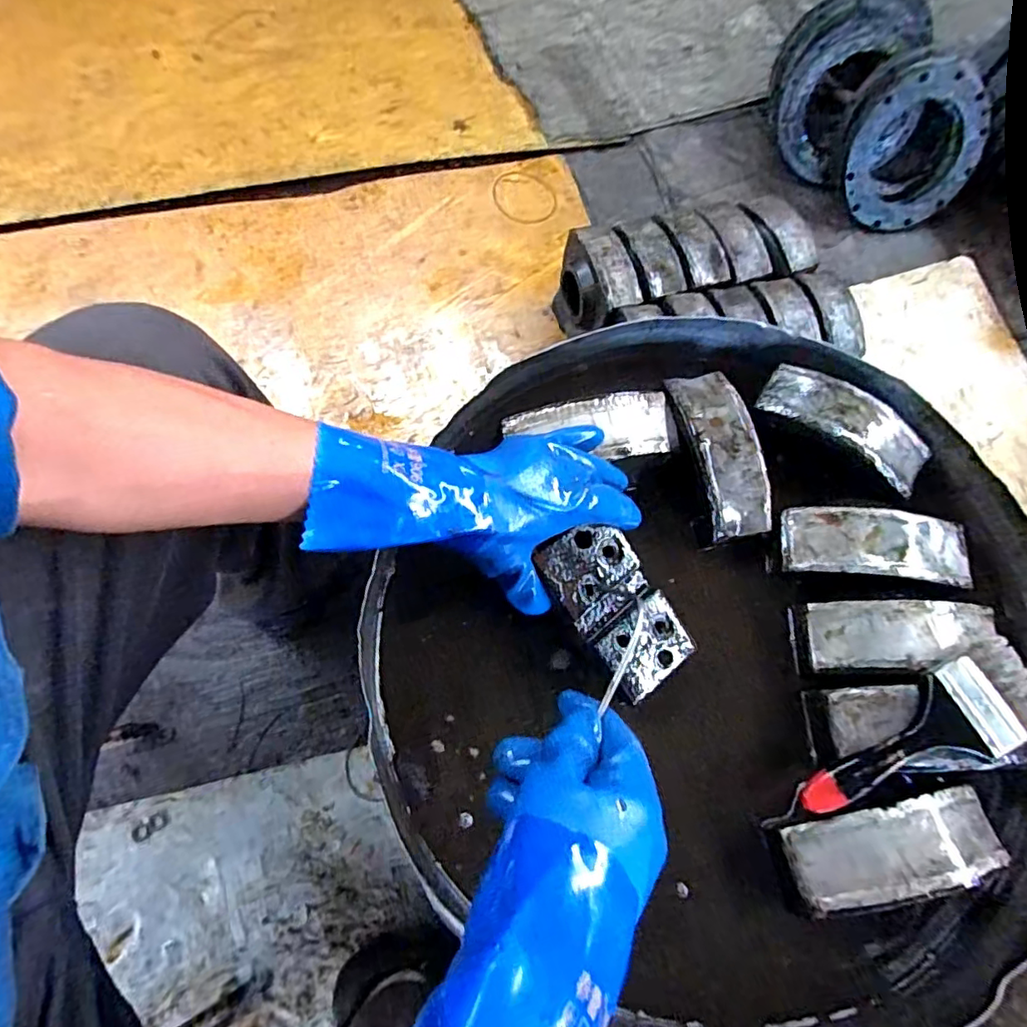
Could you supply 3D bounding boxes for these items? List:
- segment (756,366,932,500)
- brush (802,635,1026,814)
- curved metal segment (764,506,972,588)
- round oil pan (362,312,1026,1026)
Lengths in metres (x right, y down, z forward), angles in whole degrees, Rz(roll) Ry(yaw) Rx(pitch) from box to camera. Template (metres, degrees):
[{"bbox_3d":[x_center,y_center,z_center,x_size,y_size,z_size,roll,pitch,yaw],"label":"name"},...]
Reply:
[{"bbox_3d":[0.310,-0.086,0.528,0.155,0.025,0.061,35,73,9],"label":"segment"},{"bbox_3d":[0.305,0.165,0.425,0.198,0.026,0.065,-24,74,-11],"label":"brush"},{"bbox_3d":[0.320,0.032,0.516,0.160,0.054,0.061,7,71,-1],"label":"curved metal segment"},{"bbox_3d":[0.176,0.099,0.487,0.573,0.107,0.572,0,72,-2],"label":"round oil pan"}]

